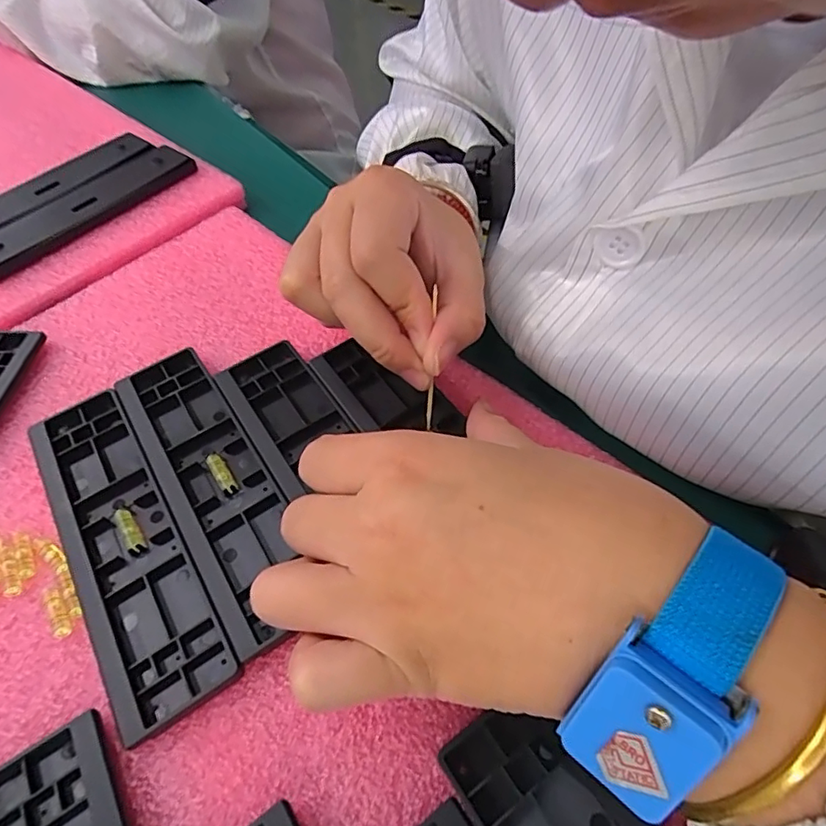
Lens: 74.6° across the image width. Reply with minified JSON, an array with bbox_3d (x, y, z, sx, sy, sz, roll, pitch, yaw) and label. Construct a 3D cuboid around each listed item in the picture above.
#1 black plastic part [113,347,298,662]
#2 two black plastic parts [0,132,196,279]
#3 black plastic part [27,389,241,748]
[{"bbox_3d":[-0.089,0.029,0.241,0.042,0.008,0.156,-31,58,-16],"label":"black plastic part"},{"bbox_3d":[-0.241,-0.148,0.376,0.083,0.013,0.157,33,64,25],"label":"two black plastic parts"},{"bbox_3d":[-0.122,0.051,0.227,0.041,0.008,0.157,-32,58,-16],"label":"black plastic part"}]

